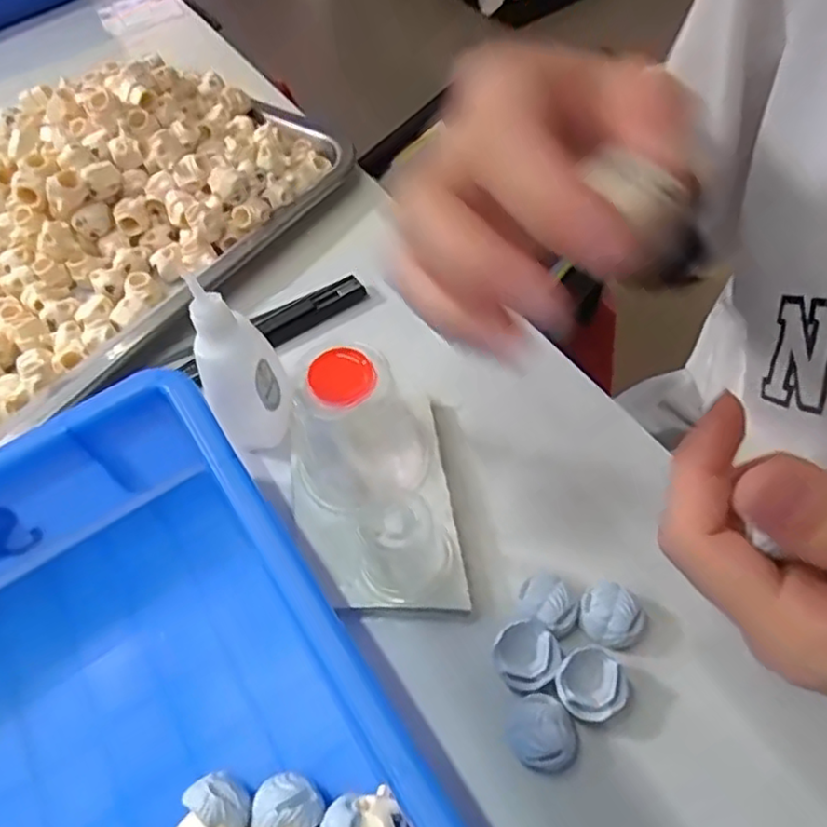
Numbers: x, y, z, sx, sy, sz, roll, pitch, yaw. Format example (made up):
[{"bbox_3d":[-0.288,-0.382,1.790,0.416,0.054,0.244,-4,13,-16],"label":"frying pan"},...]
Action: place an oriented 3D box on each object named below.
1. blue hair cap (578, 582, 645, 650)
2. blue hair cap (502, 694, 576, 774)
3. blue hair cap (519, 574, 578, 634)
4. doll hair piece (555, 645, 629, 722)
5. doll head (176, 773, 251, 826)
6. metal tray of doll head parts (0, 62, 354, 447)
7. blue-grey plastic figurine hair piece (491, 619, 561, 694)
[{"bbox_3d":[0.076,0.078,0.248,0.023,0.013,0.021,-3,55,4],"label":"blue hair cap"},{"bbox_3d":[0.045,0.114,0.229,0.022,0.013,0.024,-3,55,4],"label":"blue hair cap"},{"bbox_3d":[0.053,0.076,0.255,0.023,0.017,0.019,31,63,24],"label":"blue hair cap"},{"bbox_3d":[0.064,0.099,0.235,0.024,0.012,0.023,-3,55,4],"label":"doll hair piece"},{"bbox_3d":[-0.066,0.136,0.216,0.023,0.025,0.025,-3,55,4],"label":"doll head"},{"bbox_3d":[-0.232,-0.115,0.401,0.256,0.072,0.347,30,63,24],"label":"metal tray of doll head parts"},{"bbox_3d":[0.042,0.092,0.244,0.023,0.013,0.024,-3,55,4],"label":"blue-grey plastic figurine hair piece"}]

